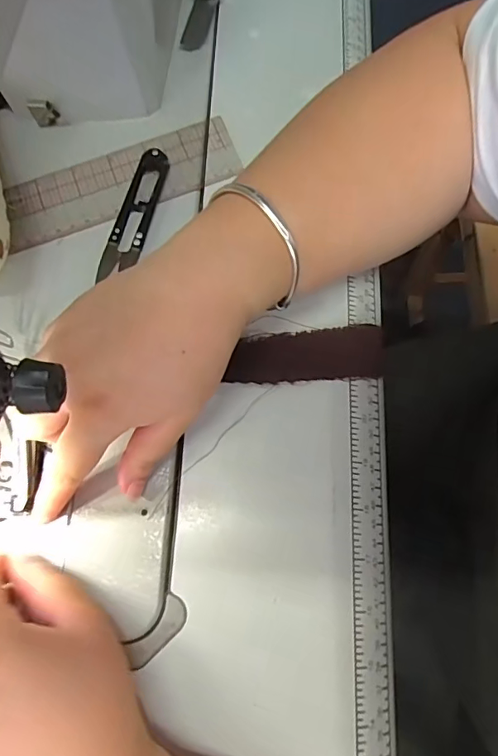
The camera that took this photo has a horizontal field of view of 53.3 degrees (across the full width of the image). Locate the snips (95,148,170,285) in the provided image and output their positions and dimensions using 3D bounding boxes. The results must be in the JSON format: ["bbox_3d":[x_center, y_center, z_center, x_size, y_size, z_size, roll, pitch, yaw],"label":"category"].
[{"bbox_3d":[-0.073,-0.105,0.316,0.022,0.012,0.092,15,74,5],"label":"snips"}]

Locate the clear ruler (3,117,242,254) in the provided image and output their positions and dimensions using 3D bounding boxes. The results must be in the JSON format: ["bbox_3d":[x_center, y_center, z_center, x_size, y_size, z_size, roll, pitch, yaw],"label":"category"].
[{"bbox_3d":[-0.085,-0.133,0.330,0.153,0.005,0.051,-19,74,-5],"label":"clear ruler"}]

